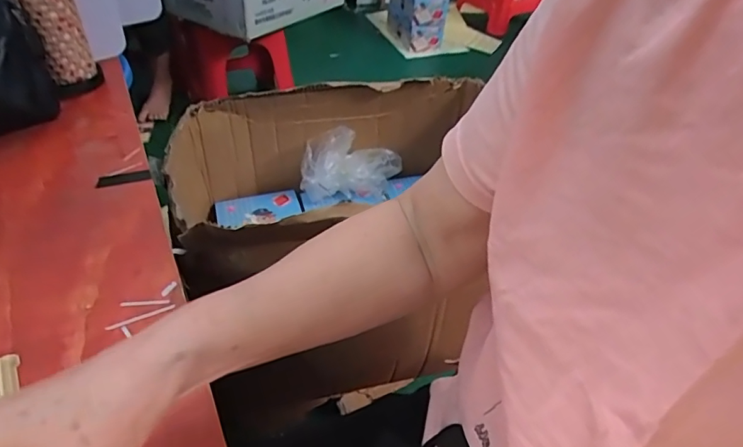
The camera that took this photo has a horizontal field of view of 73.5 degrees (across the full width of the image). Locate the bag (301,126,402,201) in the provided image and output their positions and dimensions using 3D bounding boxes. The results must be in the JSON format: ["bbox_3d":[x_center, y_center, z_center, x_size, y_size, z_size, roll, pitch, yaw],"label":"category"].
[{"bbox_3d":[-0.030,-0.103,0.860,0.182,0.115,0.062,-6,44,-12],"label":"bag"}]

